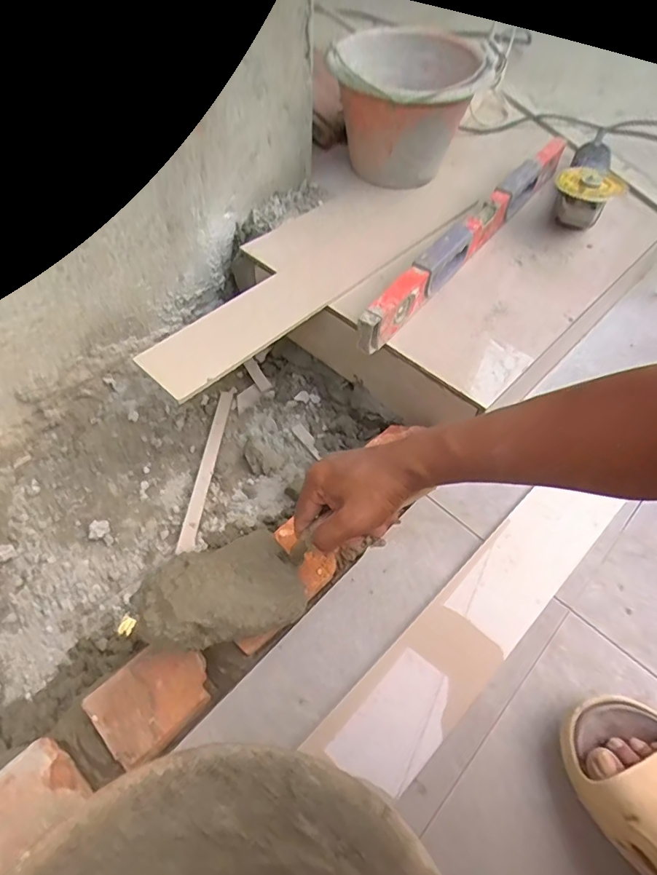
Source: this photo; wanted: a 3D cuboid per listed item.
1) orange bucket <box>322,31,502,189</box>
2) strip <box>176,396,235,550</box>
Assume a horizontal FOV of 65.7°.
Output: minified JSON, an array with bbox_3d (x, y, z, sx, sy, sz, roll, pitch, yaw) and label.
[{"bbox_3d":[0.123,-0.521,0.815,0.234,0.180,0.251,1,54,-2],"label":"orange bucket"},{"bbox_3d":[-0.168,0.035,0.704,0.023,0.007,0.259,5,54,1],"label":"strip"}]

